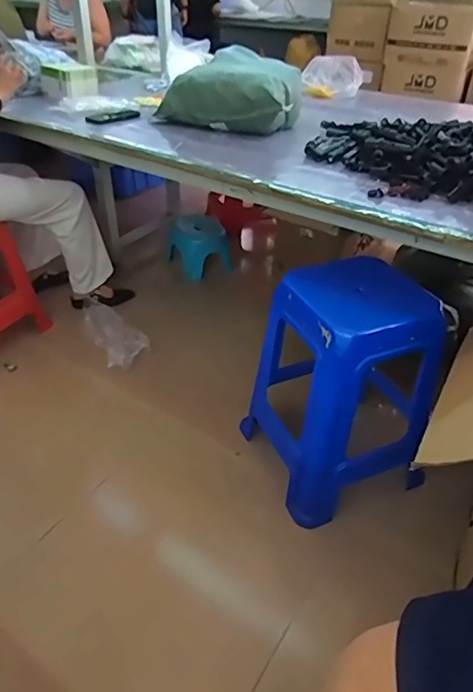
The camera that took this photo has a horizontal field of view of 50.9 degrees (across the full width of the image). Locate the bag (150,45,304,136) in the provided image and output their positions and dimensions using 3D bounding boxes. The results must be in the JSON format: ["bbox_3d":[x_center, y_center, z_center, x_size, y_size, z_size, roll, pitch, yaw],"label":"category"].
[{"bbox_3d":[-0.006,-0.768,1.502,0.404,0.168,0.265,20,41,22],"label":"bag"}]

